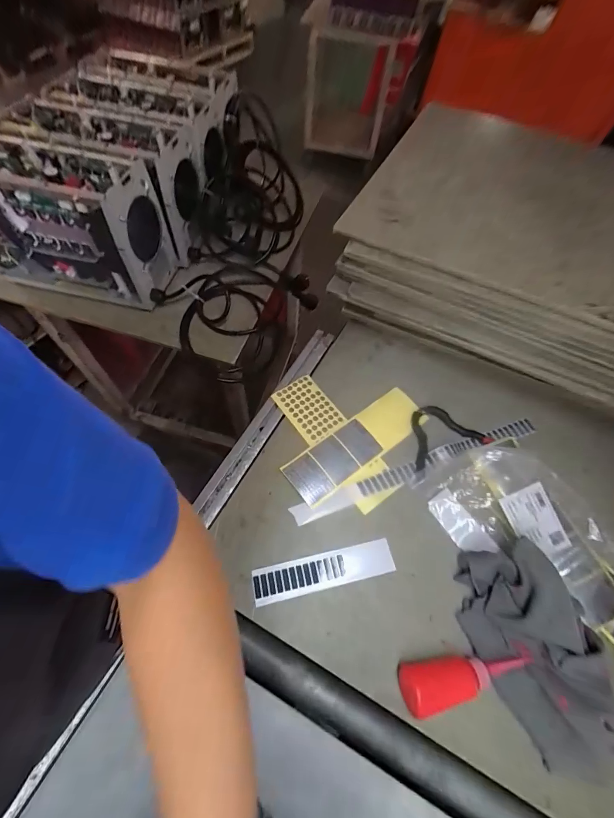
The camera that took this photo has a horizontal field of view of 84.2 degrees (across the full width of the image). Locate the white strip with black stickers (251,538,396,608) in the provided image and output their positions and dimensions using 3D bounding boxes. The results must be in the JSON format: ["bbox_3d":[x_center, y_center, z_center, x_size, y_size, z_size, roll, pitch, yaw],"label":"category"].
[{"bbox_3d":[0.025,0.230,0.480,0.199,0.004,0.045,-10,59,-10],"label":"white strip with black stickers"}]

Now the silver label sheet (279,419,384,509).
[{"bbox_3d":[0.046,0.083,0.561,0.163,0.007,0.078,-33,67,-21],"label":"silver label sheet"}]

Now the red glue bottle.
[{"bbox_3d":[0.192,0.331,0.413,0.169,0.038,0.052,-3,60,-6],"label":"red glue bottle"}]

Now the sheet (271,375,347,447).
[{"bbox_3d":[0.003,-0.001,0.612,0.084,0.004,0.123,-32,67,-20],"label":"sheet"}]

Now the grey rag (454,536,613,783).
[{"bbox_3d":[0.289,0.296,0.421,0.134,0.069,0.244,-18,62,-14],"label":"grey rag"}]

